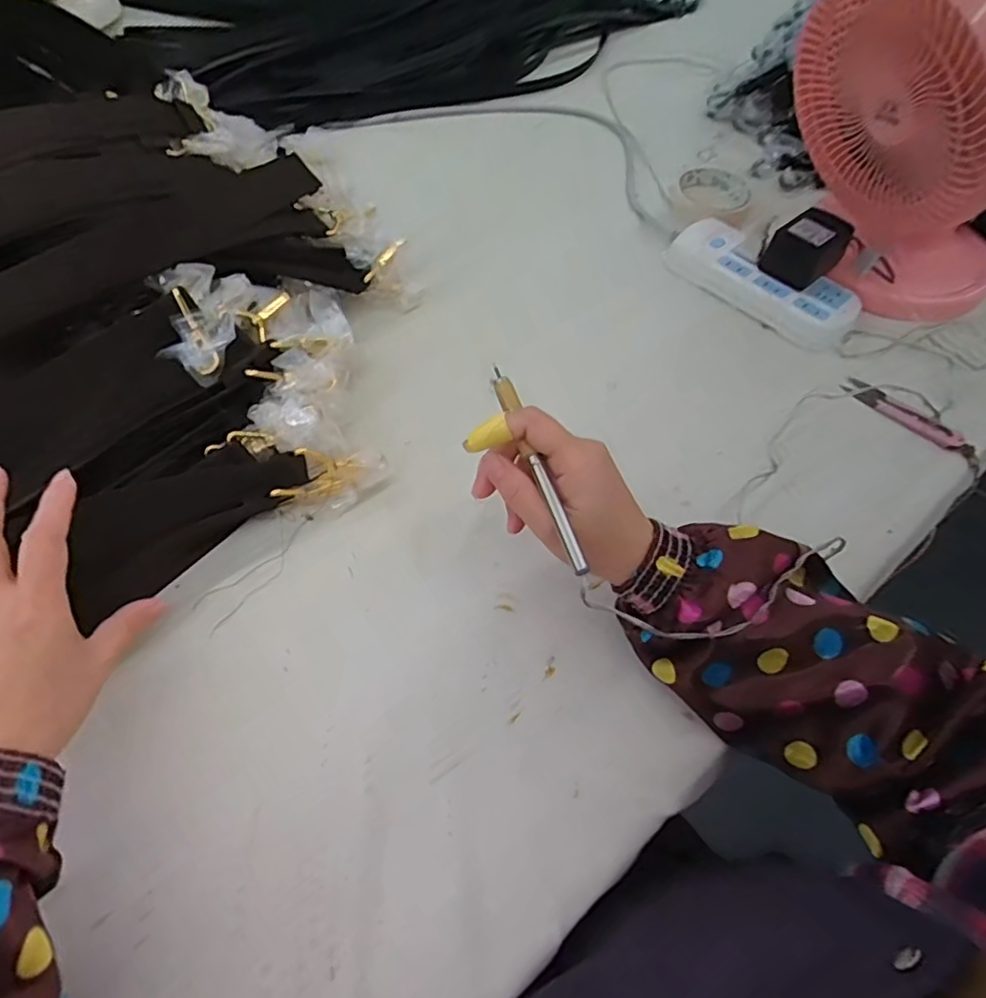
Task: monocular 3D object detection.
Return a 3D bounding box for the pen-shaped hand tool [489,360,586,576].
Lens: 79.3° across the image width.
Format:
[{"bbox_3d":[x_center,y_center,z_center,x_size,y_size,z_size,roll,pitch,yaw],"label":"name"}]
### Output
[{"bbox_3d":[0.024,-0.020,0.337,0.012,0.007,0.138,-16,70,-13],"label":"pen-shaped hand tool"}]

